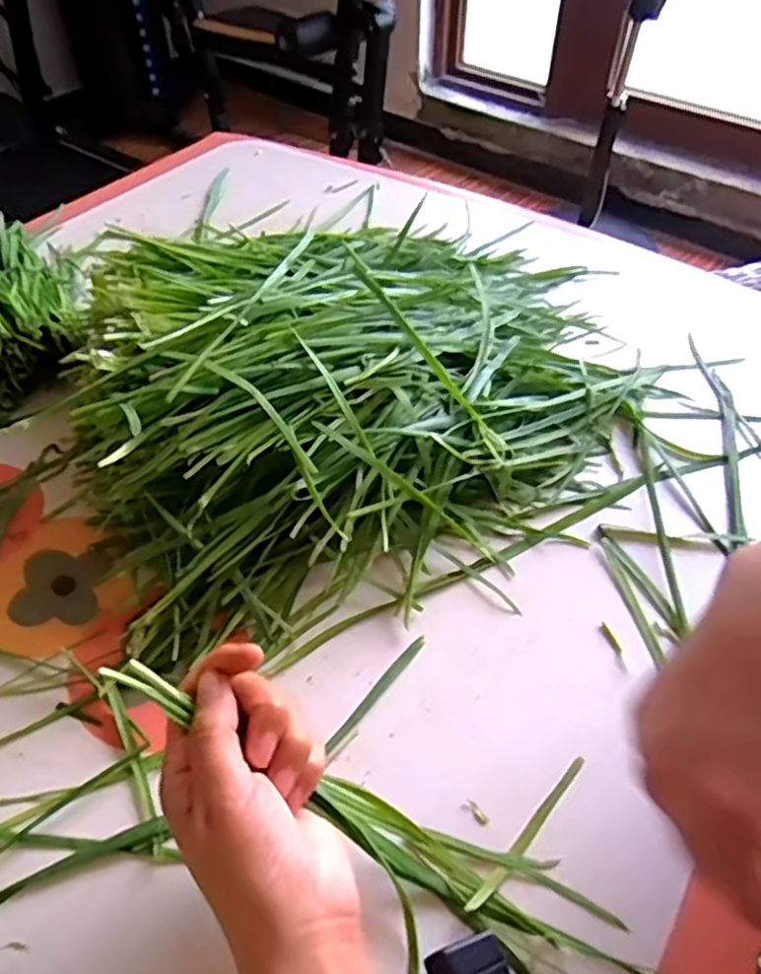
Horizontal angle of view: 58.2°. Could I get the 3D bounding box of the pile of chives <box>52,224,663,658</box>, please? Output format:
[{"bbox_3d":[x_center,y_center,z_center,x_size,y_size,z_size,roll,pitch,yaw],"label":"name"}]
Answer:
[{"bbox_3d":[0.006,-0.098,0.472,0.406,0.112,0.286,-22,52,-18],"label":"pile of chives"}]

